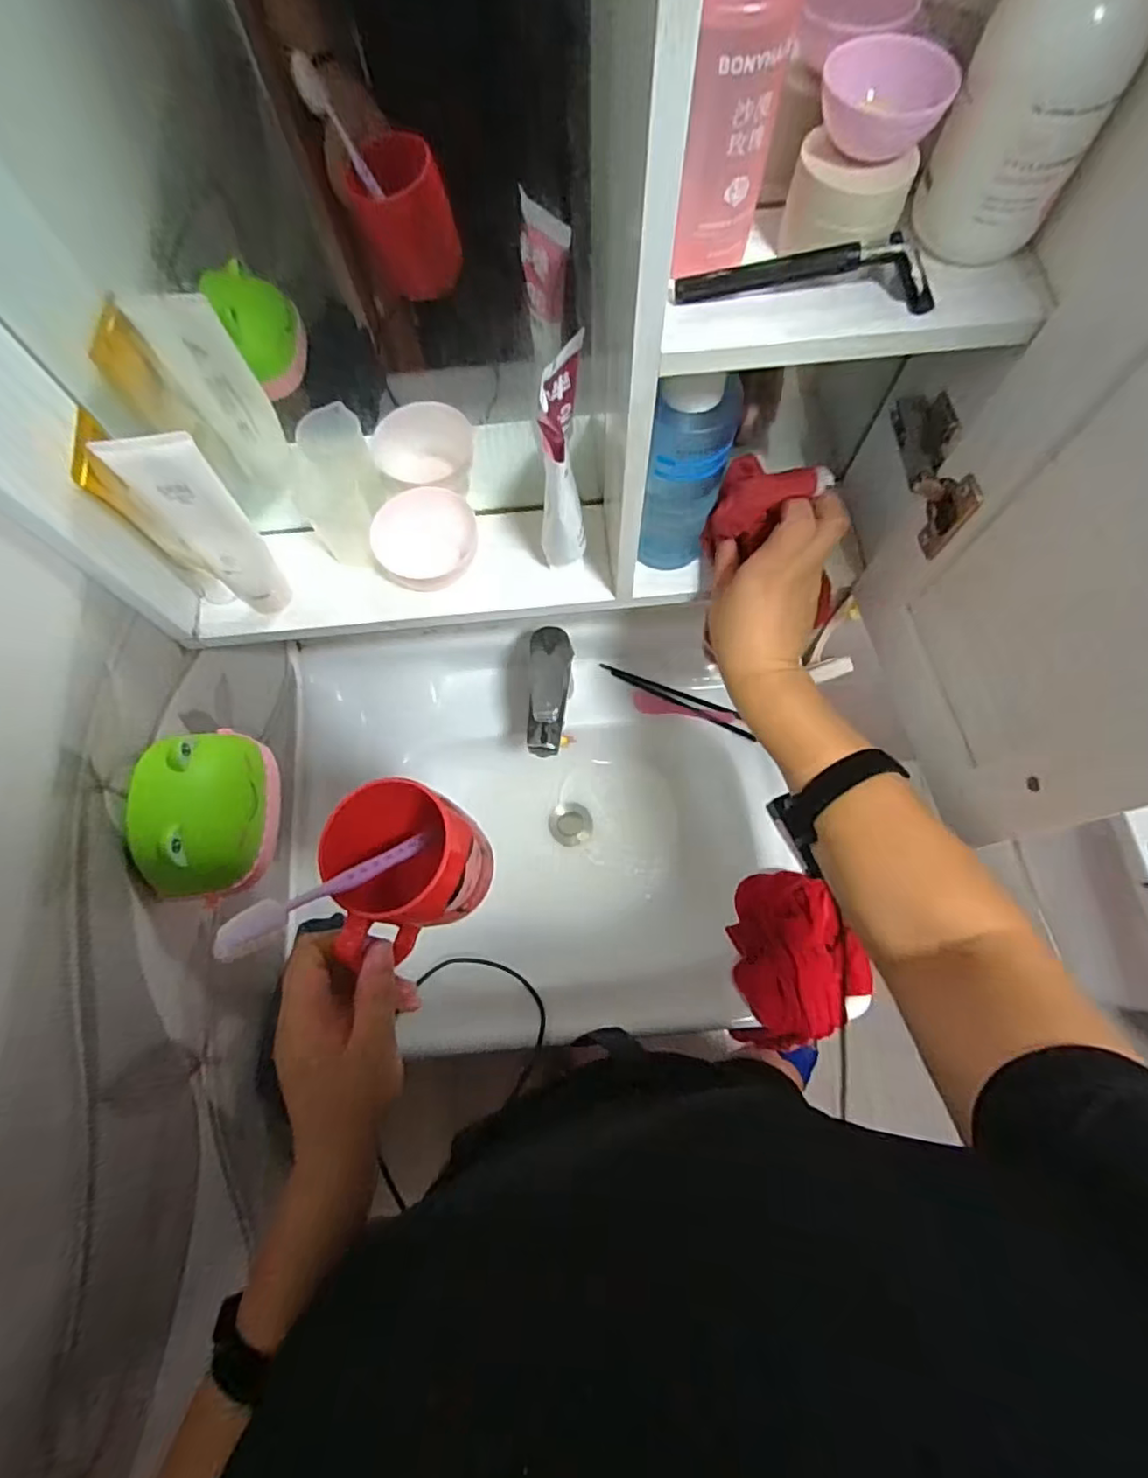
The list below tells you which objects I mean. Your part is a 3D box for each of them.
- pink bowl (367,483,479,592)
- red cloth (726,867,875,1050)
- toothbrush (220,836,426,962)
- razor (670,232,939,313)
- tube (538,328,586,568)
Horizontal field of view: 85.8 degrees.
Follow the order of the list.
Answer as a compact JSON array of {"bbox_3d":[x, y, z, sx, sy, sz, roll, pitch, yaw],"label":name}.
[{"bbox_3d":[-0.124,-0.167,0.511,0.077,0.027,0.086,23,74,9],"label":"pink bowl"},{"bbox_3d":[0.231,0.228,0.643,0.129,0.037,0.168,-13,72,37],"label":"red cloth"},{"bbox_3d":[-0.138,0.084,0.355,0.016,0.149,0.018,40,111,13],"label":"toothbrush"},{"bbox_3d":[0.113,-0.231,0.304,0.127,0.024,0.022,5,72,3],"label":"razor"},{"bbox_3d":[-0.009,-0.182,0.428,0.032,0.171,0.044,-2,72,1],"label":"tube"}]

